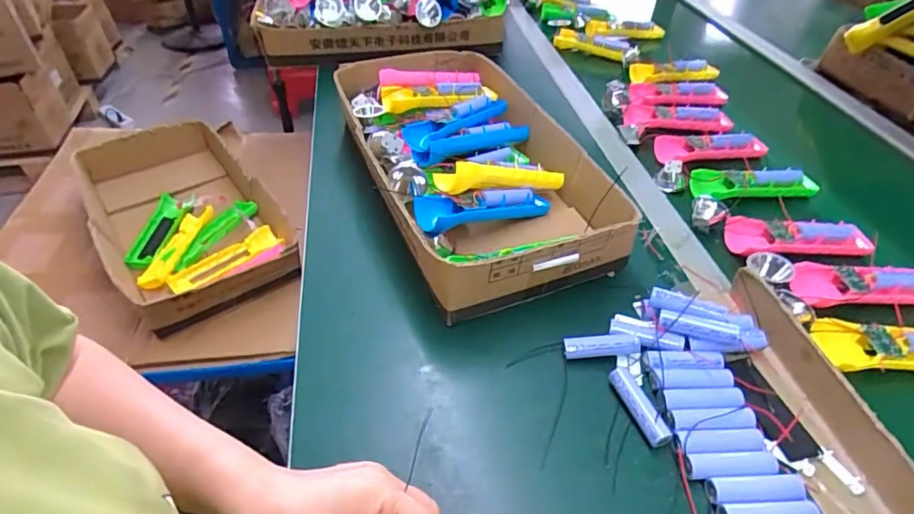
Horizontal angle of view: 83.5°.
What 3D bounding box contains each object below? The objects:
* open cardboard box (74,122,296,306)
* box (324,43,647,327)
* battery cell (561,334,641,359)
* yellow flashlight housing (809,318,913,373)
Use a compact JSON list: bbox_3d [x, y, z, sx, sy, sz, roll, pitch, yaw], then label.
[{"bbox_3d":[-0.438,-0.074,0.810,0.215,0.076,0.413,-25,48,-28],"label":"open cardboard box"},{"bbox_3d":[0.005,-0.122,0.620,0.231,0.082,0.444,-12,43,-16],"label":"box"},{"bbox_3d":[0.127,0.079,0.449,0.064,0.016,0.015,1,41,-1],"label":"battery cell"},{"bbox_3d":[0.404,0.082,0.464,0.144,0.027,0.048,1,41,-1],"label":"yellow flashlight housing"}]

